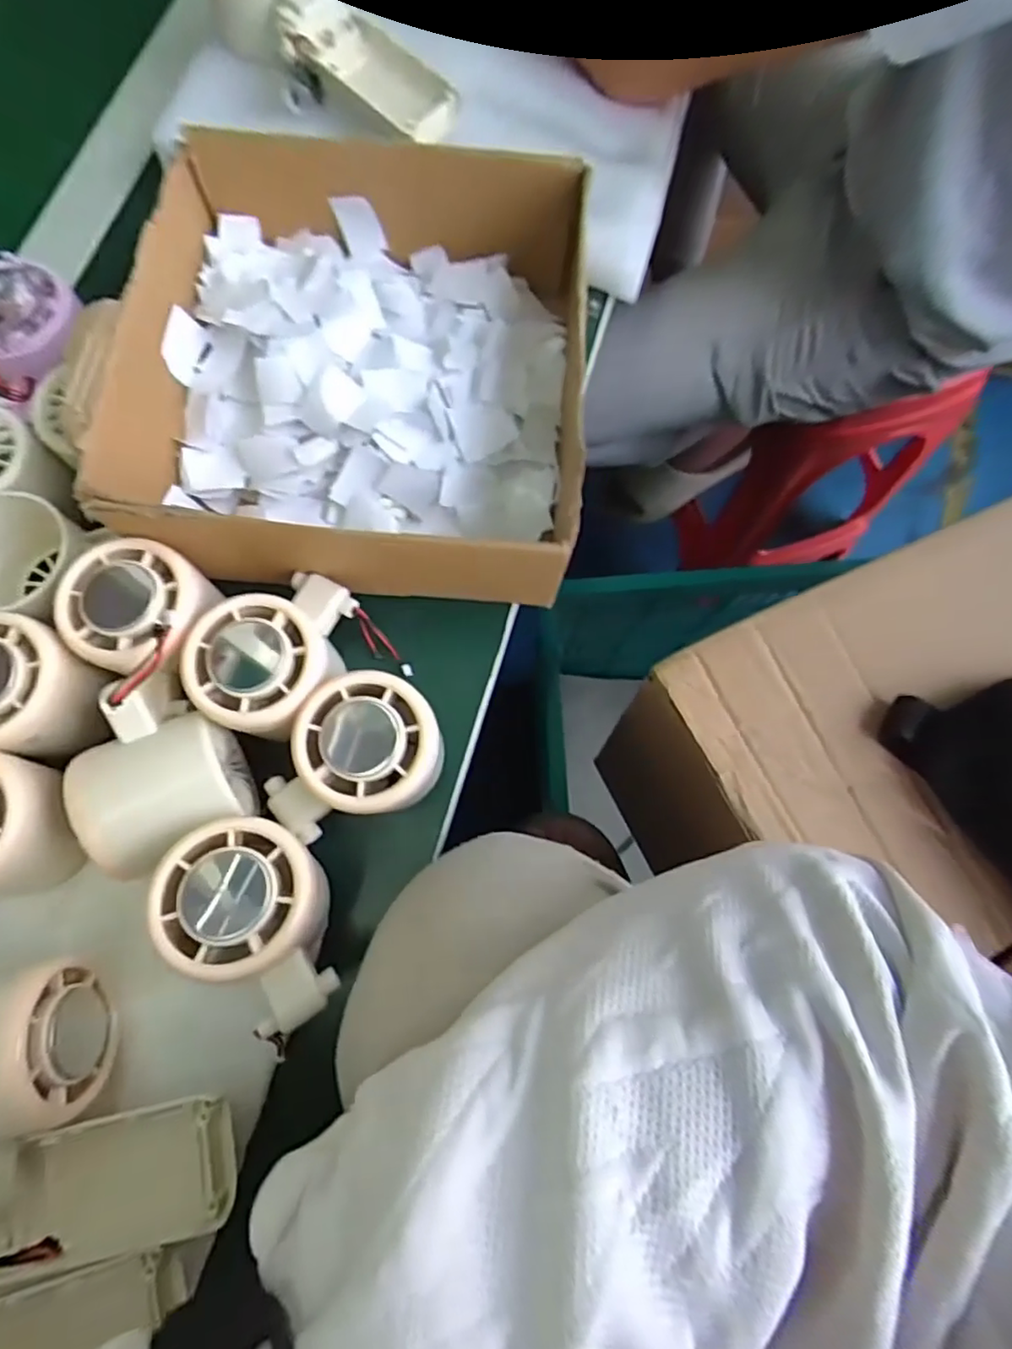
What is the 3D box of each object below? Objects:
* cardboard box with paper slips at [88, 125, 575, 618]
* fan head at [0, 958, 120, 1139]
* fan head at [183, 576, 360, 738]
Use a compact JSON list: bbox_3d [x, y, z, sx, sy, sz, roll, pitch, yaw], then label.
[{"bbox_3d":[-0.065,-0.148,0.298,0.204,0.061,0.215,3,76,0],"label":"cardboard box with paper slips"},{"bbox_3d":[-0.183,0.137,0.221,0.057,0.047,0.056,-8,77,-3],"label":"fan head"},{"bbox_3d":[-0.099,-0.009,0.273,0.055,0.049,0.078,24,77,5],"label":"fan head"}]

